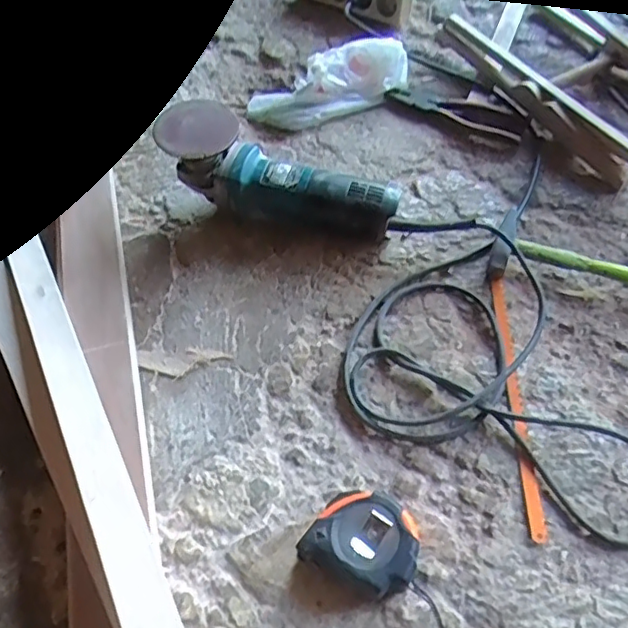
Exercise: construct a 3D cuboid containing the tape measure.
[{"bbox_3d":[0.041,0.180,0.478,0.084,0.043,0.069,18,58,16],"label":"tape measure"}]

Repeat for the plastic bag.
[{"bbox_3d":[0.019,-0.318,0.814,0.210,0.061,0.116,-29,58,-16],"label":"plastic bag"}]

